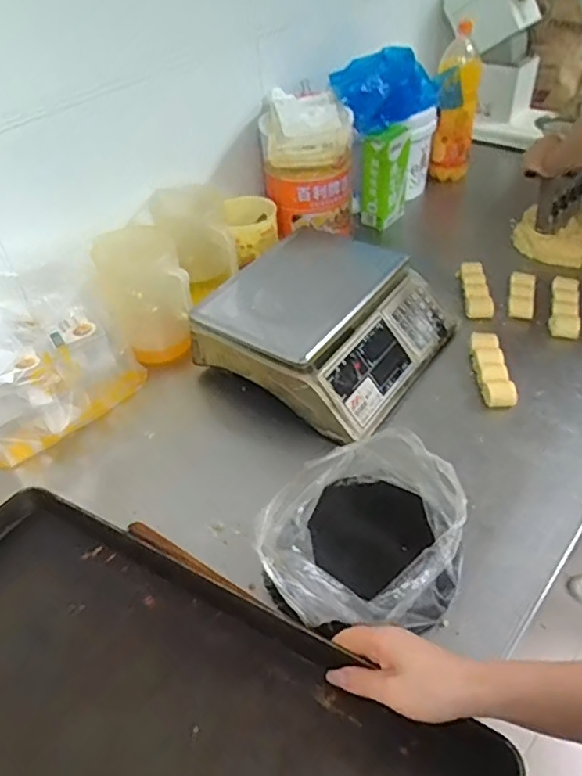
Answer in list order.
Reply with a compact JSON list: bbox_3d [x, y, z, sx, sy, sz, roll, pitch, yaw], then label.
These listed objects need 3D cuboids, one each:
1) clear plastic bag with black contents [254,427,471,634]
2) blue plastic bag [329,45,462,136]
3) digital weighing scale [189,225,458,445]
[{"bbox_3d":[0.095,0.176,0.704,0.219,0.092,0.261,20,49,24],"label":"clear plastic bag with black contents"},{"bbox_3d":[0.232,-0.605,1.204,0.365,0.158,0.086,-22,44,-39],"label":"blue plastic bag"},{"bbox_3d":[0.062,-0.117,0.960,0.314,0.135,0.329,25,51,28],"label":"digital weighing scale"}]

